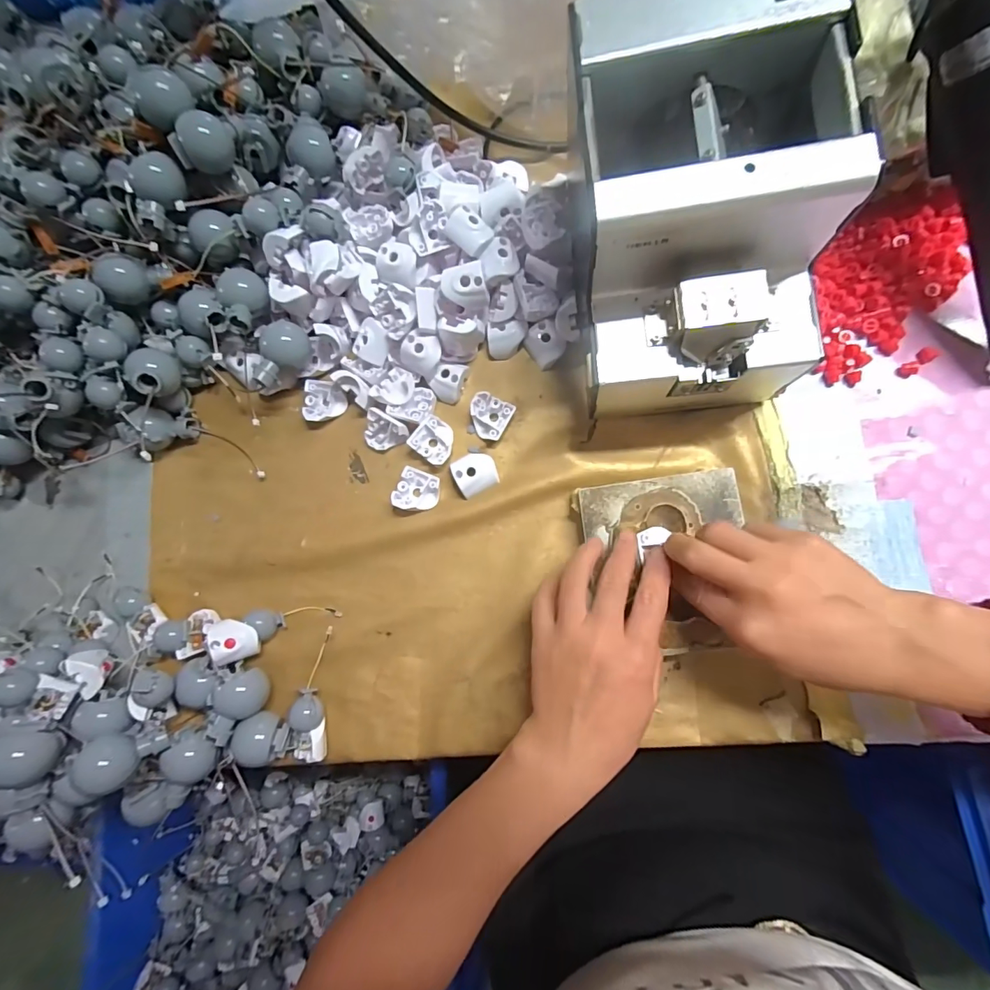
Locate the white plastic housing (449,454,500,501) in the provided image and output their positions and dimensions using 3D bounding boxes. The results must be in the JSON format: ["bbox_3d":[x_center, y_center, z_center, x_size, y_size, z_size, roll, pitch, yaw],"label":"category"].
[{"bbox_3d":[-0.015,-0.017,0.356,0.032,0.014,0.028,-28,79,4],"label":"white plastic housing"}]

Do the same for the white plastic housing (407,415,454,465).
[{"bbox_3d":[-0.046,-0.042,0.365,0.030,0.015,0.030,38,89,12],"label":"white plastic housing"}]

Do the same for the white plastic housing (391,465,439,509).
[{"bbox_3d":[-0.059,-0.003,0.362,0.031,0.016,0.031,18,85,11],"label":"white plastic housing"}]

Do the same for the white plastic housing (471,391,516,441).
[{"bbox_3d":[-0.004,-0.060,0.363,0.032,0.015,0.031,28,87,12],"label":"white plastic housing"}]

